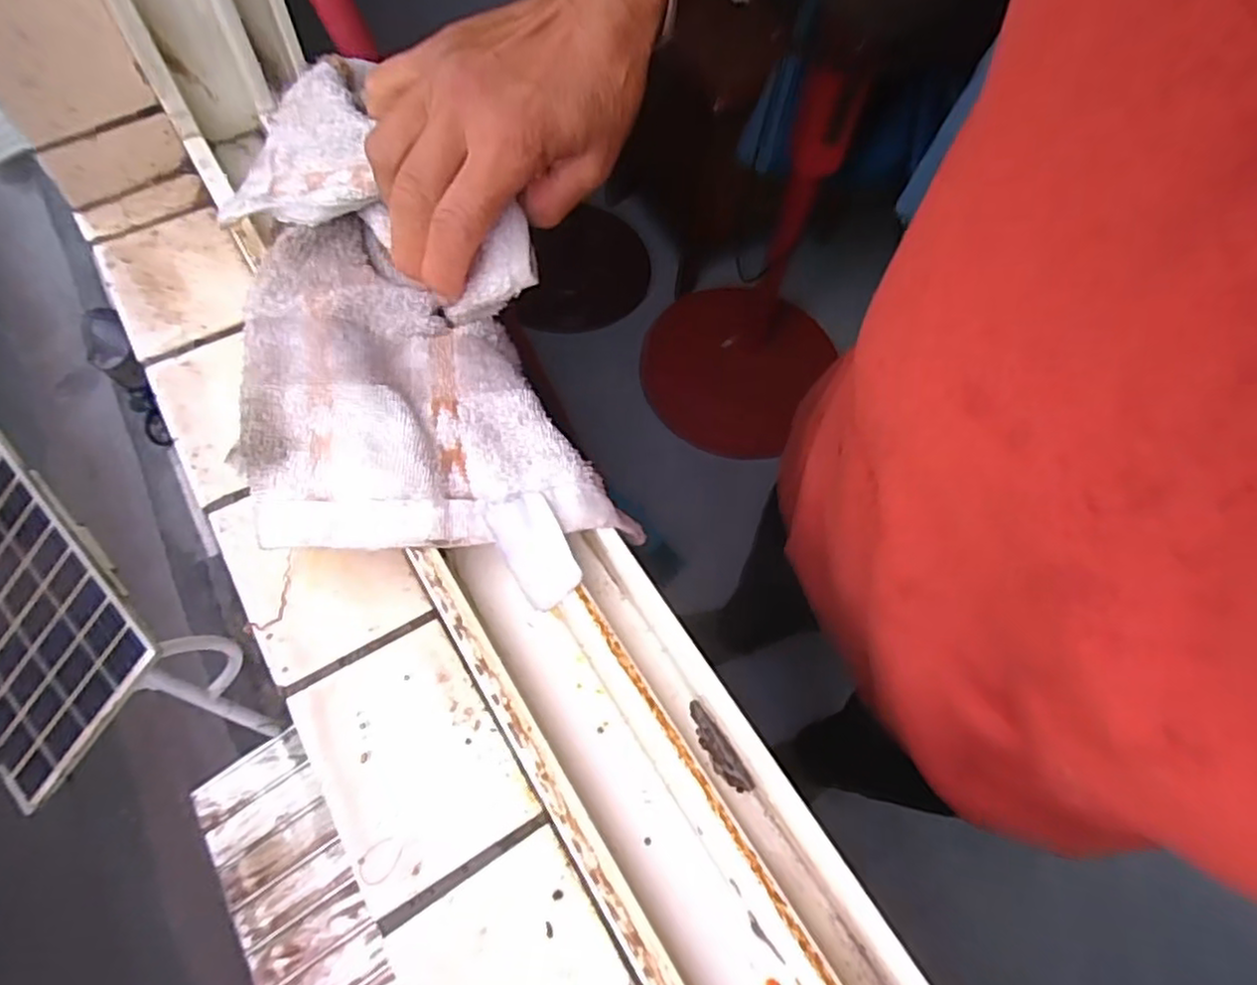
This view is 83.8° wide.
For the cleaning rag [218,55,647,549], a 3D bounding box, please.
[{"bbox_3d":[-0.117,-0.080,0.313,0.146,0.078,0.248,-20,66,-13],"label":"cleaning rag"}]

